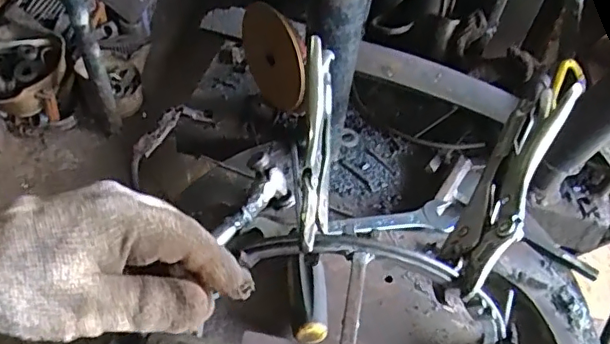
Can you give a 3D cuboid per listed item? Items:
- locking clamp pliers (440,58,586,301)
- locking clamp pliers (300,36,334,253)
[{"bbox_3d":[0.165,0.000,0.449,0.044,0.059,0.227,27,55,14],"label":"locking clamp pliers"},{"bbox_3d":[0.010,-0.023,0.432,0.022,0.042,0.171,5,66,-2],"label":"locking clamp pliers"}]

